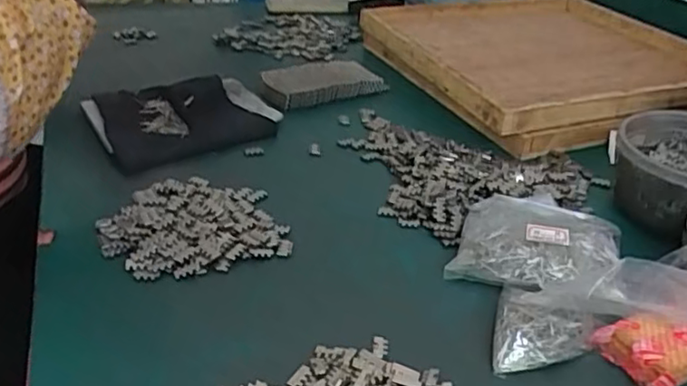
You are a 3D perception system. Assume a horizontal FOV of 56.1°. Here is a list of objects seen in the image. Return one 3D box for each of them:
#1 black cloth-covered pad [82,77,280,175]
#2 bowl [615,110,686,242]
[{"bbox_3d":[-0.186,-0.093,0.756,0.196,0.024,0.175,-15,35,-28],"label":"black cloth-covered pad"},{"bbox_3d":[0.329,-0.013,0.610,0.138,0.078,0.134,18,34,25],"label":"bowl"}]

